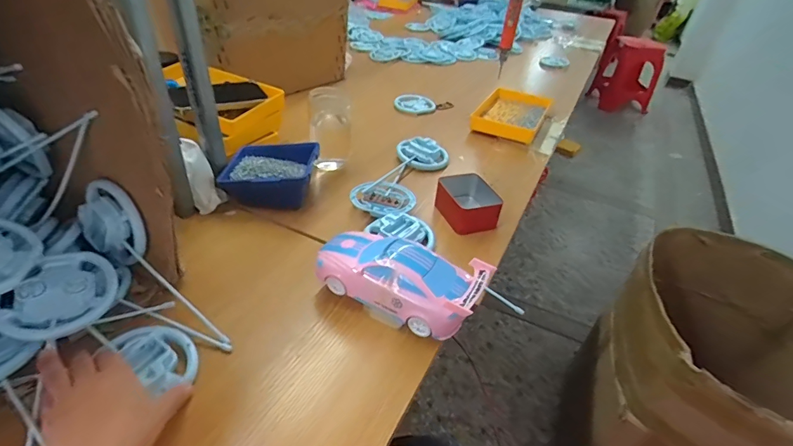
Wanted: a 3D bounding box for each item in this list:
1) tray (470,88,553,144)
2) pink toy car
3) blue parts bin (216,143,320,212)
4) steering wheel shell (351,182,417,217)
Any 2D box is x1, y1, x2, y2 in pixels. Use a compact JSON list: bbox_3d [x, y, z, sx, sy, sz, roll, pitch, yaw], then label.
[{"bbox_3d":[0.267,-0.252,0.965,0.148,0.039,0.209,23,40,20],"label":"tray"},{"bbox_3d":[0.001,0.061,0.489,0.200,0.067,0.085,22,40,19],"label":"pink toy car"},{"bbox_3d":[-0.202,-0.077,0.683,0.142,0.072,0.120,6,37,0],"label":"blue parts bin"},{"bbox_3d":[-0.021,-0.042,0.677,0.104,0.016,0.094,25,41,22],"label":"steering wheel shell"}]

